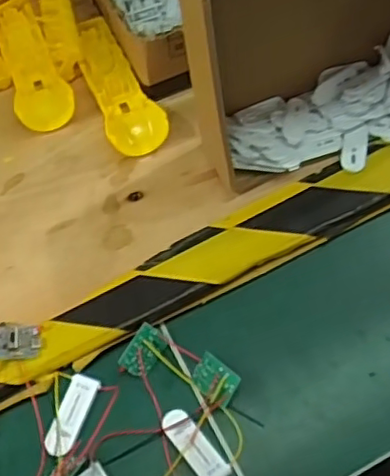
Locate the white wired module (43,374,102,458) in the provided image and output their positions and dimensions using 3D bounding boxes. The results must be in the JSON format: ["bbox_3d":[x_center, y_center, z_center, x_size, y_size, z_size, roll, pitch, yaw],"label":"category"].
[{"bbox_3d":[-0.088,0.127,0.444,0.022,0.004,0.057,15,64,10],"label":"white wired module"}]

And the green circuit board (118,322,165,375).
[{"bbox_3d":[-0.039,0.083,0.458,0.022,0.009,0.037,36,79,-11],"label":"green circuit board"}]

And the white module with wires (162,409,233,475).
[{"bbox_3d":[0.000,0.146,0.430,0.022,0.005,0.058,-35,66,-15],"label":"white module with wires"}]

